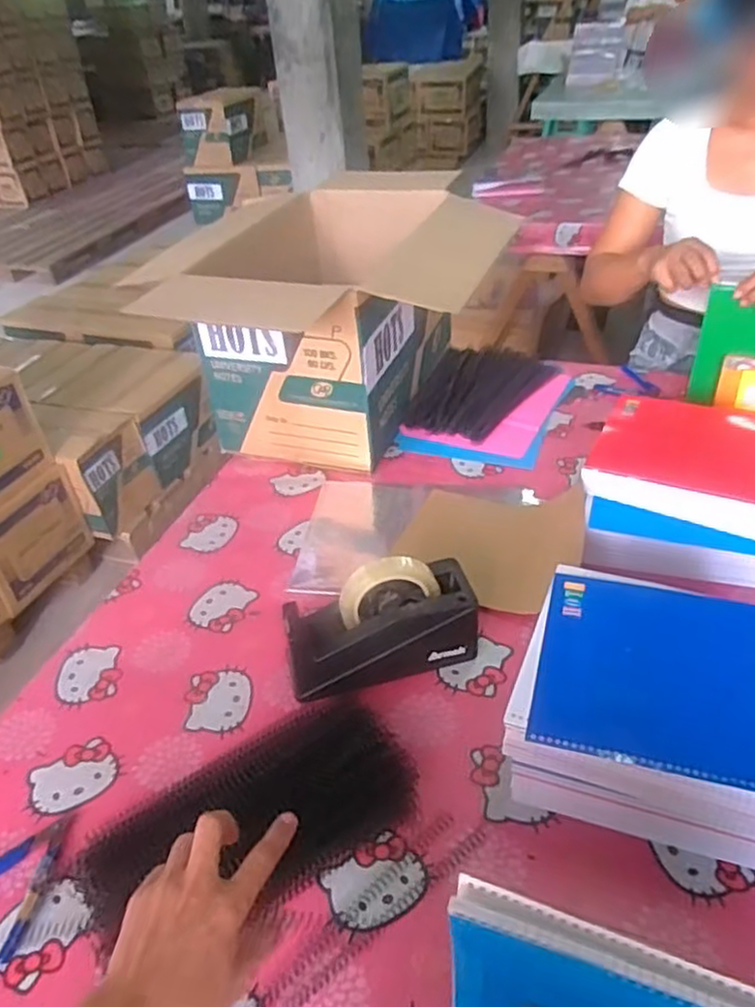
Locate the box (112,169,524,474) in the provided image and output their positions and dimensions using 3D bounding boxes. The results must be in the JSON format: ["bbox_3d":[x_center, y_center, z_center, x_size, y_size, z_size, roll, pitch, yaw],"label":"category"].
[{"bbox_3d":[-0.087,-0.296,1.145,0.310,0.324,0.472,8,39,18],"label":"box"}]

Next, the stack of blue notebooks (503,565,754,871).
[{"bbox_3d":[0.264,0.188,0.623,0.257,0.114,0.213,10,40,20],"label":"stack of blue notebooks"}]

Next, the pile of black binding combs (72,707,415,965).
[{"bbox_3d":[-0.108,0.271,0.620,0.286,0.038,0.134,-12,37,-17],"label":"pile of black binding combs"}]

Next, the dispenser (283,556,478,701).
[{"bbox_3d":[0.003,0.132,0.733,0.199,0.124,0.075,-13,38,-10],"label":"dispenser"}]

